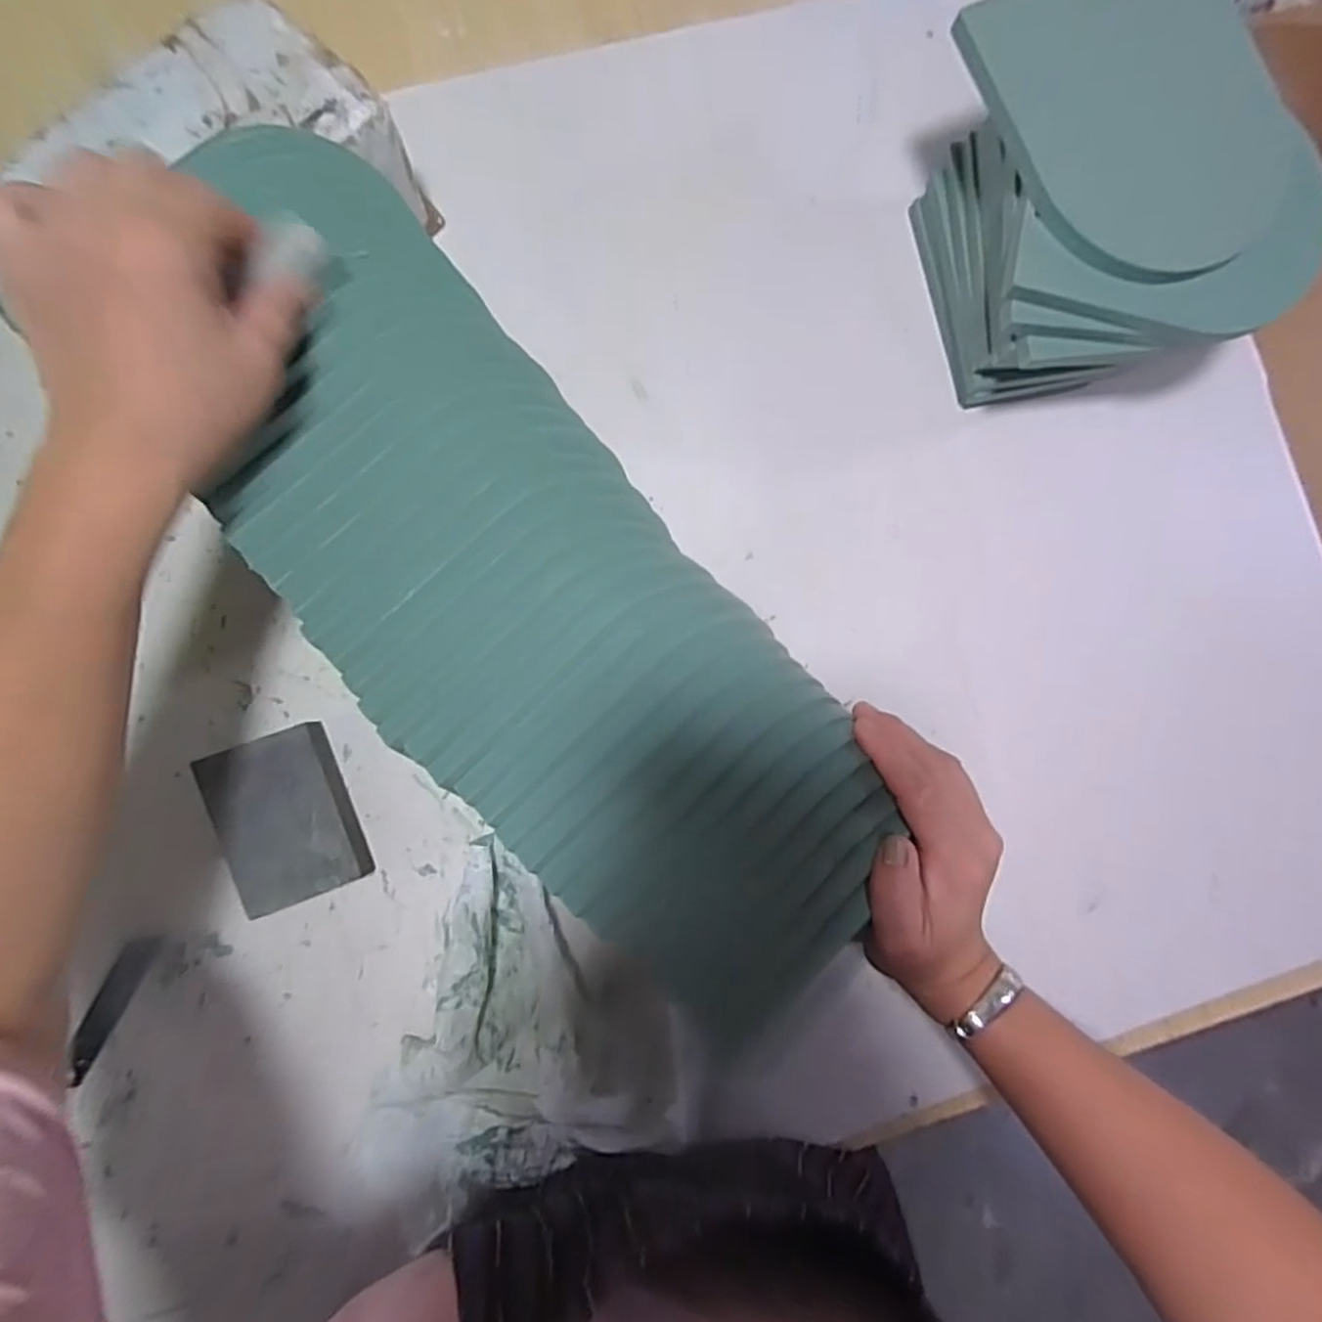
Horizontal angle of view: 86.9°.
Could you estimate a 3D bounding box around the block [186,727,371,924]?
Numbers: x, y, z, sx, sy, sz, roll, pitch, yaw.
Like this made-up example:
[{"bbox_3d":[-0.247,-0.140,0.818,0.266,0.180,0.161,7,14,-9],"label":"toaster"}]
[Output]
[{"bbox_3d":[-0.224,0.094,0.416,0.069,0.026,0.096,-20,89,-7],"label":"block"}]

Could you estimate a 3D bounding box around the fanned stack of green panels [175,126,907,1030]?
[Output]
[{"bbox_3d":[-0.077,-0.042,0.352,0.178,0.048,0.471,-41,91,-9],"label":"fanned stack of green panels"}]

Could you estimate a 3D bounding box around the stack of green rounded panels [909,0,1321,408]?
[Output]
[{"bbox_3d":[0.246,-0.259,0.426,0.171,0.150,0.204,-25,89,-7],"label":"stack of green rounded panels"}]

